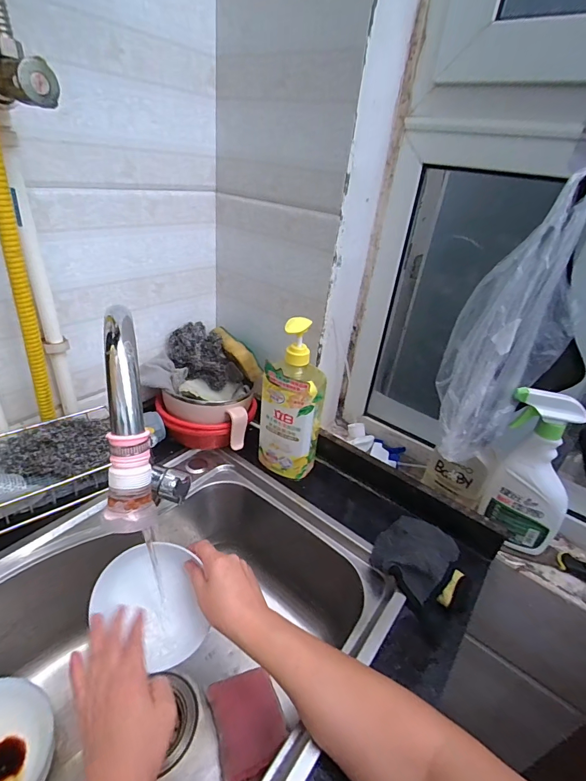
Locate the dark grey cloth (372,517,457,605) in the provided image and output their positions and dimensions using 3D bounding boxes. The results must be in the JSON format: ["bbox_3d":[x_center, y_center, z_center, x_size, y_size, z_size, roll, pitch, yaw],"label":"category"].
[{"bbox_3d":[0.168,0.222,0.527,0.120,0.031,0.091,-23,43,-39],"label":"dark grey cloth"}]

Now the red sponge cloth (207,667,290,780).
[{"bbox_3d":[-0.060,0.437,0.506,0.088,0.005,0.106,-20,44,-12],"label":"red sponge cloth"}]

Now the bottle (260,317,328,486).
[{"bbox_3d":[0.000,0.022,0.594,0.094,0.266,0.051,8,32,1],"label":"bottle"}]

